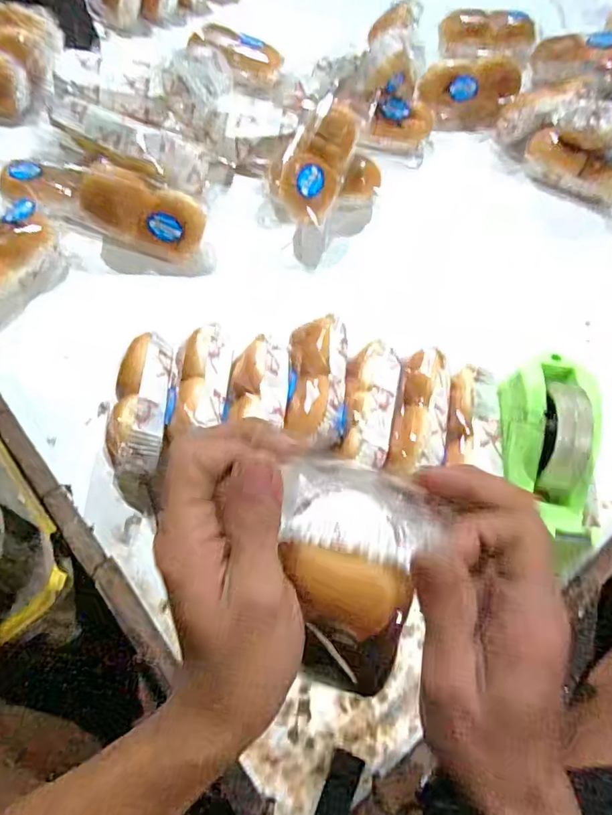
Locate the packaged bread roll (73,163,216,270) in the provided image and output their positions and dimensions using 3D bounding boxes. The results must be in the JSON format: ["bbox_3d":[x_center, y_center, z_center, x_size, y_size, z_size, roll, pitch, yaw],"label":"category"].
[{"bbox_3d":[-0.184,-0.217,0.602,0.162,0.062,0.062,24,64,-6],"label":"packaged bread roll"}]

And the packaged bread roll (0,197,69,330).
[{"bbox_3d":[-0.329,-0.149,0.581,0.070,0.055,0.160,22,64,10],"label":"packaged bread roll"}]

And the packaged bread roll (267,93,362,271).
[{"bbox_3d":[0.007,-0.267,0.612,0.078,0.073,0.189,13,93,4],"label":"packaged bread roll"}]

